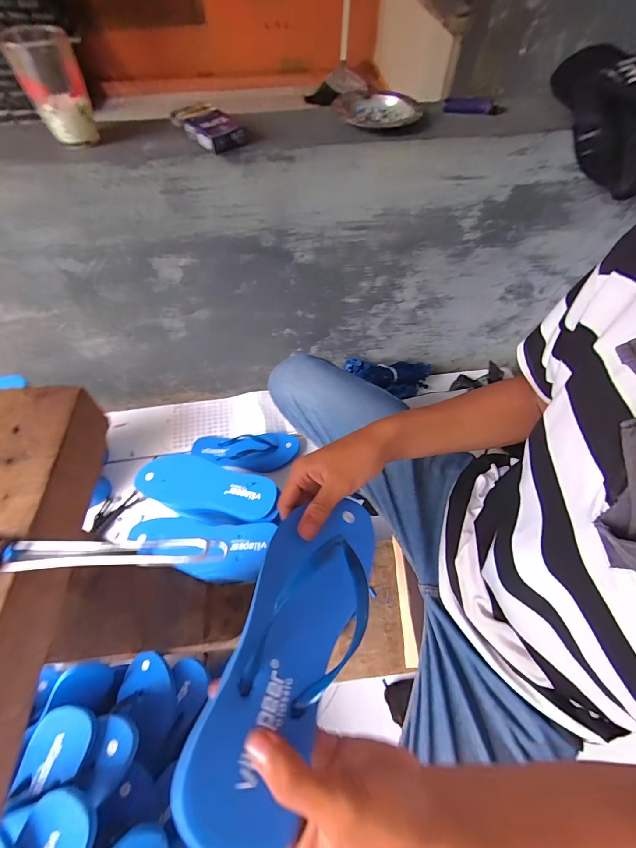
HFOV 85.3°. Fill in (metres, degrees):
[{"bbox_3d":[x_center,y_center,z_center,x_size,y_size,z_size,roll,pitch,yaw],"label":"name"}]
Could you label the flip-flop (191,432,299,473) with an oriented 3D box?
[{"bbox_3d":[-0.168,0.059,0.789,0.238,0.048,0.087,1,62,0],"label":"flip-flop"}]

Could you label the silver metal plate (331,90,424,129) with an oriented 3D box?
[{"bbox_3d":[0.080,-0.439,0.482,0.116,0.020,0.098,1,62,0],"label":"silver metal plate"}]

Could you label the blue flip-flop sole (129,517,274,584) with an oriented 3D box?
[{"bbox_3d":[-0.187,0.196,0.544,0.224,0.018,0.090,2,62,1],"label":"blue flip-flop sole"}]

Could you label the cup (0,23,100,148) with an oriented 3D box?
[{"bbox_3d":[-0.320,-0.411,0.420,0.069,0.092,0.089,-35,67,-18],"label":"cup"}]

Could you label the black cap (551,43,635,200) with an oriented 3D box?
[{"bbox_3d":[0.429,-0.444,0.493,0.192,0.104,0.198,0,62,0],"label":"black cap"}]

